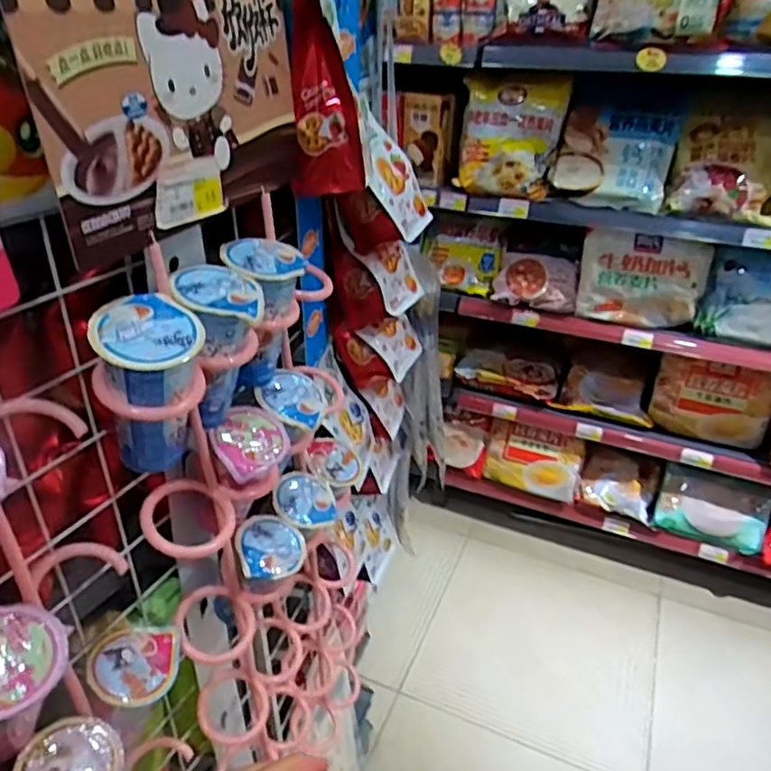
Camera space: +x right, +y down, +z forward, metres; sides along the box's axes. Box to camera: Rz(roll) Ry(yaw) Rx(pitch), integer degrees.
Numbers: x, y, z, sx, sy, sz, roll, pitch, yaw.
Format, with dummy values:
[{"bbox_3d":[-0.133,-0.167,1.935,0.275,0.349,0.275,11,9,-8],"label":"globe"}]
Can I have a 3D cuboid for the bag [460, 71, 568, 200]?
[{"bbox_3d":[0.323,-0.642,1.582,0.251,0.275,0.092,11,33,15],"label":"bag"}]

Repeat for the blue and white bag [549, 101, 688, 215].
[{"bbox_3d":[0.568,-0.573,1.536,0.276,0.220,0.100,18,35,24],"label":"blue and white bag"}]

